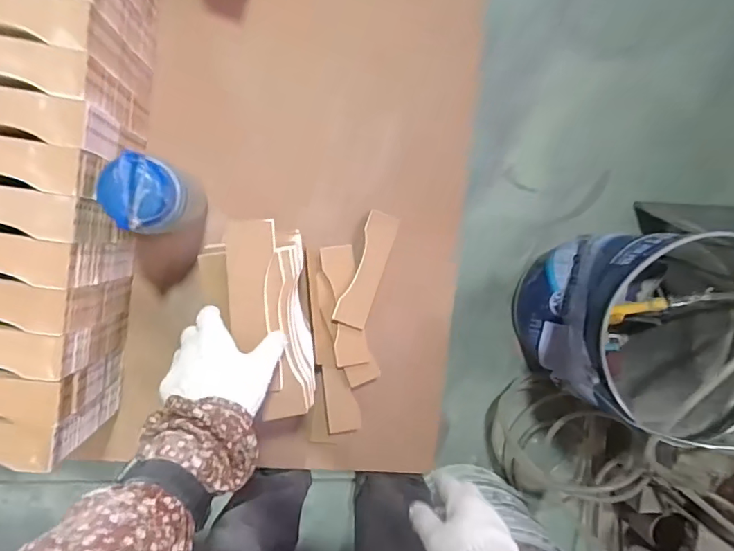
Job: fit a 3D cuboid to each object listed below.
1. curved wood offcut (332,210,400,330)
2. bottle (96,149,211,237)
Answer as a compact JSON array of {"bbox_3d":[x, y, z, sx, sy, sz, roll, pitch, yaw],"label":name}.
[{"bbox_3d":[0.001,-0.010,0.837,0.052,0.009,0.191,20,81,-6],"label":"curved wood offcut"},{"bbox_3d":[-0.267,-0.099,0.671,0.076,0.282,0.076,-1,95,-8],"label":"bottle"}]

